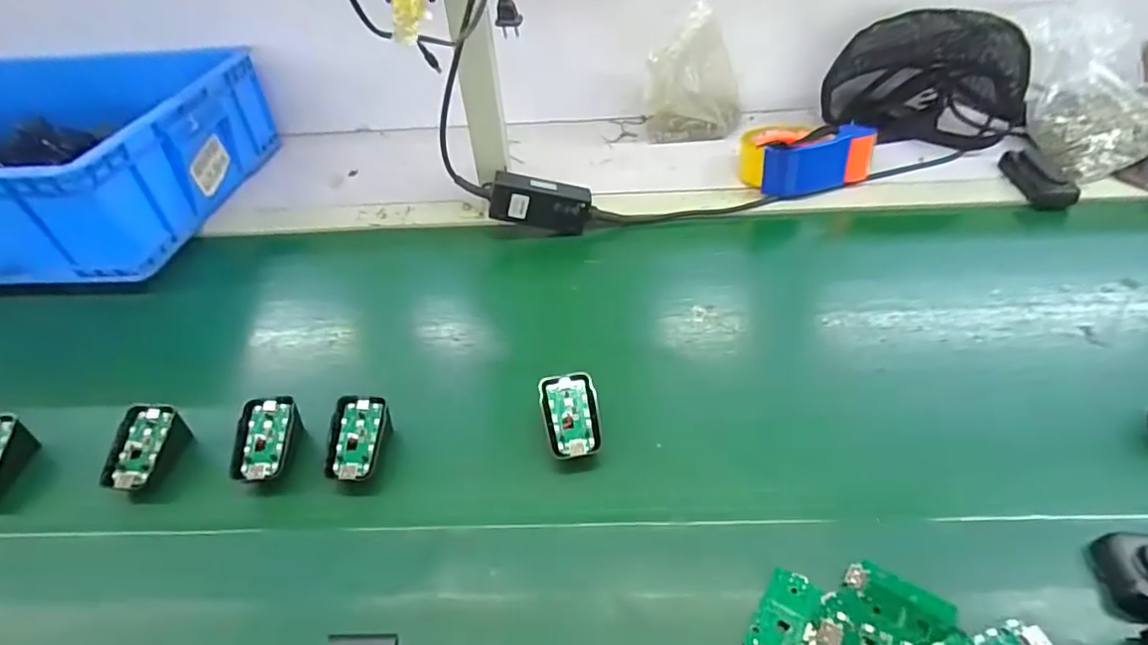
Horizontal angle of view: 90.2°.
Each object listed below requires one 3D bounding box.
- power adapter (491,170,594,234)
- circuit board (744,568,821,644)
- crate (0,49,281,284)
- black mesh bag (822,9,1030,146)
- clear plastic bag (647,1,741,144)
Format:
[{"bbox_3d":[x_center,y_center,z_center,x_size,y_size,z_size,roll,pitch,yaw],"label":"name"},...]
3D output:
[{"bbox_3d":[-0.039,-0.139,0.668,0.112,0.052,0.029,9,42,-11],"label":"power adapter"},{"bbox_3d":[0.132,0.188,0.363,0.029,0.006,0.061,24,50,26],"label":"circuit board"},{"bbox_3d":[-0.813,-0.234,0.771,0.659,0.136,0.471,0,44,5],"label":"crate"},{"bbox_3d":[0.493,-0.344,0.791,0.250,0.142,0.123,18,48,22],"label":"black mesh bag"},{"bbox_3d":[0.170,-0.339,0.805,0.135,0.160,0.084,7,45,12],"label":"clear plastic bag"}]

